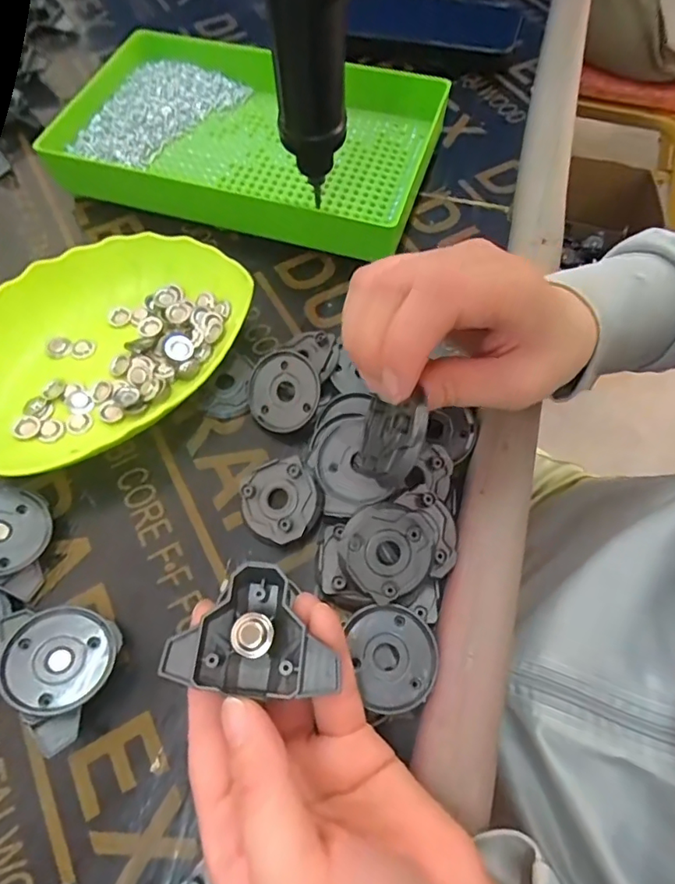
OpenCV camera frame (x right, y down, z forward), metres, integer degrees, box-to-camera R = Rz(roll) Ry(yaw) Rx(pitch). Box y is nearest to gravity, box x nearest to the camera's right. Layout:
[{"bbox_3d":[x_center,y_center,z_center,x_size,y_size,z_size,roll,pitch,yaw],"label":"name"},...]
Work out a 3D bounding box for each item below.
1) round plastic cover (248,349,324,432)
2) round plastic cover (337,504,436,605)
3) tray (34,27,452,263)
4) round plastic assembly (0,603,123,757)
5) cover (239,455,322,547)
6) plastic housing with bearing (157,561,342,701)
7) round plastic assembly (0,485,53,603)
[{"bbox_3d":[-0.028,-0.026,0.274,0.039,0.004,0.042,28,101,16],"label":"round plastic cover"},{"bbox_3d":[0.022,0.047,0.225,0.039,0.004,0.039,0,89,-5],"label":"round plastic cover"},{"bbox_3d":[-0.061,-0.207,0.356,0.249,0.038,0.159,16,65,10],"label":"tray"},{"bbox_3d":[-0.119,0.096,0.216,0.050,0.016,0.050,12,51,-14],"label":"round plastic assembly"},{"bbox_3d":[-0.028,0.029,0.253,0.039,0.011,0.039,-5,74,17],"label":"cover"},{"bbox_3d":[-0.027,0.066,0.183,0.056,0.017,0.043,10,64,7],"label":"plastic housing with bearing"},{"bbox_3d":[-0.157,0.044,0.244,0.058,0.012,0.043,47,48,-3],"label":"round plastic assembly"}]

